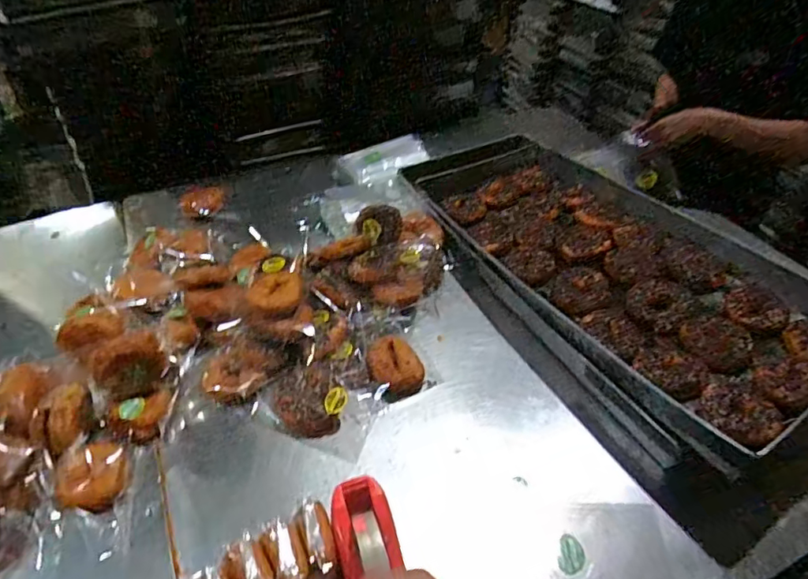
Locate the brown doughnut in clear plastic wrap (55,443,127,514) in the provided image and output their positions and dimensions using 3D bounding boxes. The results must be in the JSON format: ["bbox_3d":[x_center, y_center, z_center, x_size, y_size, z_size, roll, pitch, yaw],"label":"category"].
[{"bbox_3d":[-0.421,0.255,0.735,0.075,0.050,0.087,9,46,10],"label":"brown doughnut in clear plastic wrap"}]

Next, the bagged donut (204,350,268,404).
[{"bbox_3d":[-0.266,0.135,0.846,0.112,0.050,0.075,3,46,2],"label":"bagged donut"}]

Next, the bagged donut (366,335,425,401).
[{"bbox_3d":[-0.013,0.126,0.869,0.083,0.021,0.102,-19,67,-21],"label":"bagged donut"}]

